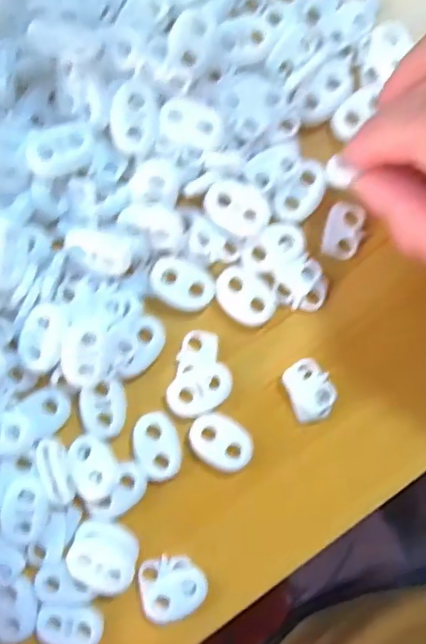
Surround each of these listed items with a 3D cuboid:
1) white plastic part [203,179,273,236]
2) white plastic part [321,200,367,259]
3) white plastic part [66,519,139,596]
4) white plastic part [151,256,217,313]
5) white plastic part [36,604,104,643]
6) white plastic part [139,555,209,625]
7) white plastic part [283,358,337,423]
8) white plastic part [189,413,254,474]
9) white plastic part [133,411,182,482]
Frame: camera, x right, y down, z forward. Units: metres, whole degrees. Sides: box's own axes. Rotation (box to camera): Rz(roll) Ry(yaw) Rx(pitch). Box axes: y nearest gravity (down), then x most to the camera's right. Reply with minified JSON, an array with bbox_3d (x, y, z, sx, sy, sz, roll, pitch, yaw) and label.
[{"bbox_3d":[0.008,-0.038,0.191,0.022,0.007,0.016,23,87,1],"label":"white plastic part"},{"bbox_3d":[0.046,-0.032,0.197,0.013,0.004,0.019,10,87,0],"label":"white plastic part"},{"bbox_3d":[-0.036,0.076,0.187,0.022,0.012,0.019,20,87,1],"label":"white plastic part"},{"bbox_3d":[-0.010,-0.013,0.192,0.022,0.004,0.015,30,88,1],"label":"white plastic part"},{"bbox_3d":[-0.048,0.101,0.190,0.021,0.006,0.013,2,87,0],"label":"white plastic part"},{"bbox_3d":[-0.014,0.089,0.191,0.022,0.004,0.020,0,87,0],"label":"white plastic part"},{"bbox_3d":[0.033,0.023,0.195,0.015,0.004,0.021,-21,87,-1],"label":"white plastic part"},{"bbox_3d":[0.003,0.041,0.192,0.022,0.004,0.017,38,88,2],"label":"white plastic part"},{"bbox_3d":[-0.018,0.042,0.191,0.015,0.004,0.023,-13,87,-1],"label":"white plastic part"}]

